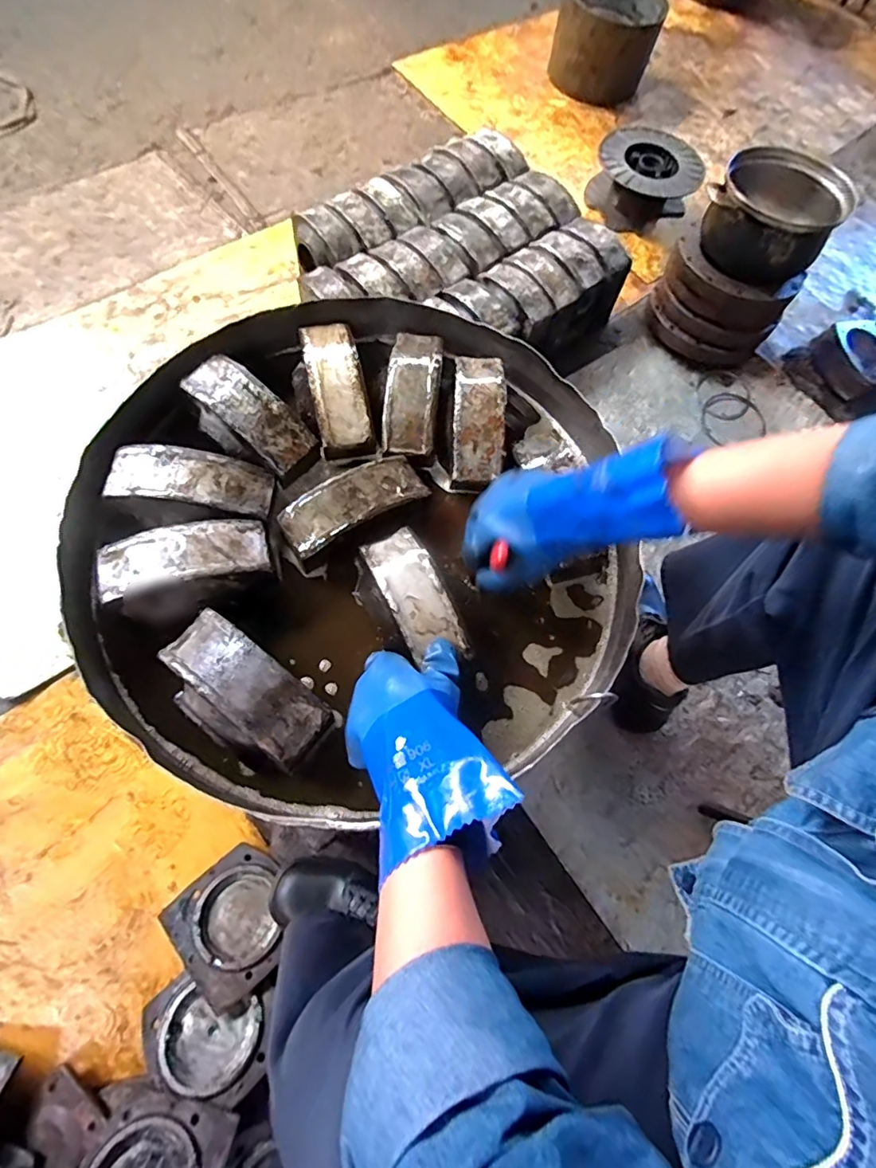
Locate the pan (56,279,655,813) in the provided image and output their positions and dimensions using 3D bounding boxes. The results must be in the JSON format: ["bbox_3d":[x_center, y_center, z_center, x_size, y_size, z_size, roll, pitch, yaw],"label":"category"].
[{"bbox_3d":[-0.080,-0.068,0.570,0.535,0.102,0.538,2,70,-6],"label":"pan"}]

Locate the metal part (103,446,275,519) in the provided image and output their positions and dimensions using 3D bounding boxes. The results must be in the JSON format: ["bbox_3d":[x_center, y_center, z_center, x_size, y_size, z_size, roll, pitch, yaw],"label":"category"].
[{"bbox_3d":[-0.261,-0.109,0.559,0.163,0.035,0.061,8,69,-4],"label":"metal part"}]

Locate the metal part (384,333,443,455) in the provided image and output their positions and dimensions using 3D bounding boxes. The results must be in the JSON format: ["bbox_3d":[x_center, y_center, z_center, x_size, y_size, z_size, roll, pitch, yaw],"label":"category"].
[{"bbox_3d":[-0.029,-0.228,0.617,0.057,0.028,0.158,7,70,-4],"label":"metal part"}]

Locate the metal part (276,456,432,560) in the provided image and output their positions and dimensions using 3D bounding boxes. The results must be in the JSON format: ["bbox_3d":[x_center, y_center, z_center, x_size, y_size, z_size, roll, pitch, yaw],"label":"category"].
[{"bbox_3d":[-0.089,-0.089,0.569,0.161,0.034,0.062,-29,76,-15],"label":"metal part"}]

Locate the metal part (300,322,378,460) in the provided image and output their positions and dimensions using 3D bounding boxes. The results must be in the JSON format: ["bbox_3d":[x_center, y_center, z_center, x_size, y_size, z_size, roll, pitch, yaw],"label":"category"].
[{"bbox_3d":[-0.120,-0.233,0.627,0.063,0.054,0.160,-12,72,-10],"label":"metal part"}]

